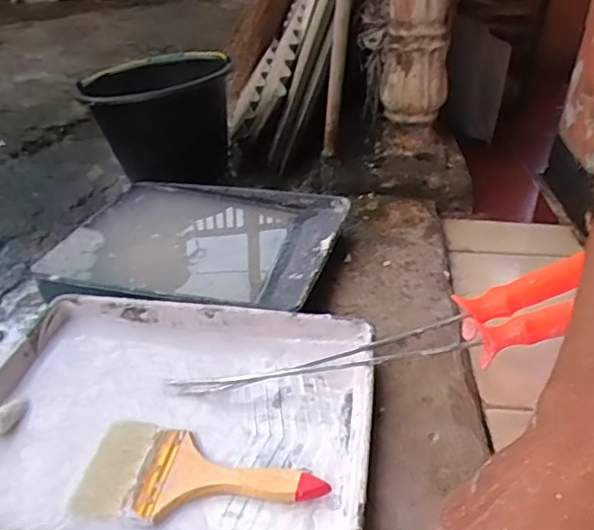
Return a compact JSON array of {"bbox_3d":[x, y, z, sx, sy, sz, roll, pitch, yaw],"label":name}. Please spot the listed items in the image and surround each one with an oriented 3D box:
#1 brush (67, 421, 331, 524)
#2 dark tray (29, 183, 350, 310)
[{"bbox_3d":[-0.078,0.163,0.475,0.193,0.017,0.092,3,33,1],"label":"brush"},{"bbox_3d":[-0.130,-0.034,0.761,0.346,0.035,0.286,8,34,9],"label":"dark tray"}]

